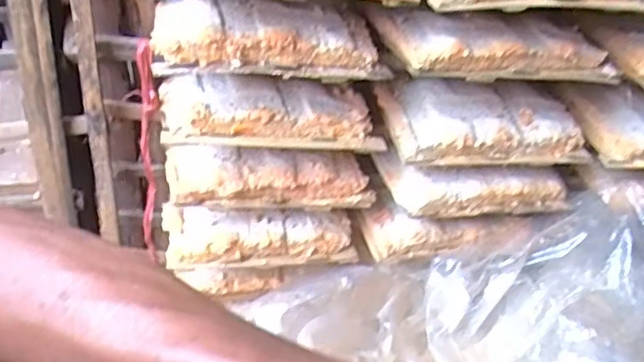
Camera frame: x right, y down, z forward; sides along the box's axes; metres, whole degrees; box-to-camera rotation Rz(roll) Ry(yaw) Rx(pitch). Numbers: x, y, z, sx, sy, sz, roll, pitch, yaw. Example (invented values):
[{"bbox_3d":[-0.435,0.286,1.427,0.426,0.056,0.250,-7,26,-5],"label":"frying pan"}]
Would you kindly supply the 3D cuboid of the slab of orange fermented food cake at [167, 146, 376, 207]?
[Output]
[{"bbox_3d":[-0.057,-0.005,0.701,0.228,0.057,0.064,-5,40,-14],"label":"slab of orange fermented food cake"}]

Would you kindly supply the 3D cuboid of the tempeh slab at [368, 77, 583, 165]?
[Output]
[{"bbox_3d":[0.183,-0.073,0.715,0.222,0.045,0.115,-2,39,-10],"label":"tempeh slab"}]

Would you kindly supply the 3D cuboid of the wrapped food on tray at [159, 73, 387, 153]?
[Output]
[{"bbox_3d":[-0.053,-0.074,0.661,0.231,0.049,0.081,-4,39,-13],"label":"wrapped food on tray"}]

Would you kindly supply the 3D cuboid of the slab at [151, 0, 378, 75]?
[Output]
[{"bbox_3d":[-0.056,-0.151,0.622,0.221,0.043,0.111,-1,39,-9],"label":"slab"}]

